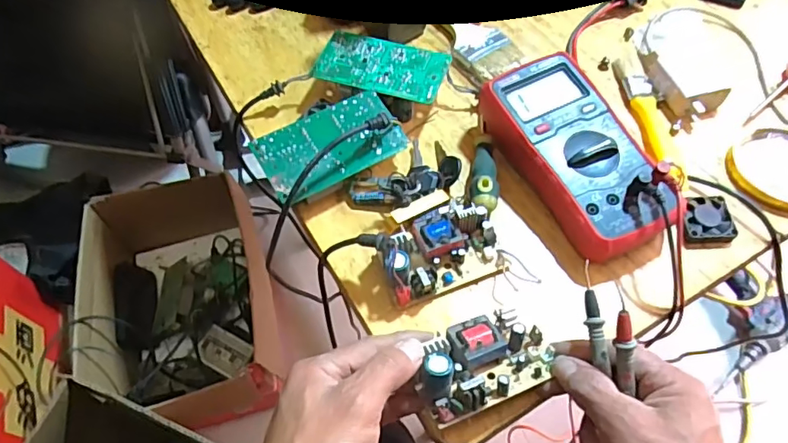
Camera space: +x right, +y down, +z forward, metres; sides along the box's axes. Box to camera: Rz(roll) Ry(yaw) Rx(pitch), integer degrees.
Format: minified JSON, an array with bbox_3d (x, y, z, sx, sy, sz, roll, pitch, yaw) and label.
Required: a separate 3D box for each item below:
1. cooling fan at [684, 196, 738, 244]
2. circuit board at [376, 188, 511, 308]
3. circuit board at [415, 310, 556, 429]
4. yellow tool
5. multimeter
[{"bbox_3d":[0.260,-0.003,0.445,0.039,0.014,0.041,1,57,3],"label":"cooling fan"},{"bbox_3d":[0.034,0.011,0.423,0.099,0.039,0.089,-19,59,-10],"label":"circuit board"},{"bbox_3d":[0.061,0.091,0.355,0.092,0.037,0.056,-20,59,-10],"label":"circuit board"},{"bbox_3d":[0.241,-0.104,0.498,0.028,0.019,0.163,-1,57,1],"label":"yellow tool"},{"bbox_3d":[0.152,-0.059,0.444,0.088,0.040,0.178,-23,60,-13],"label":"multimeter"}]

